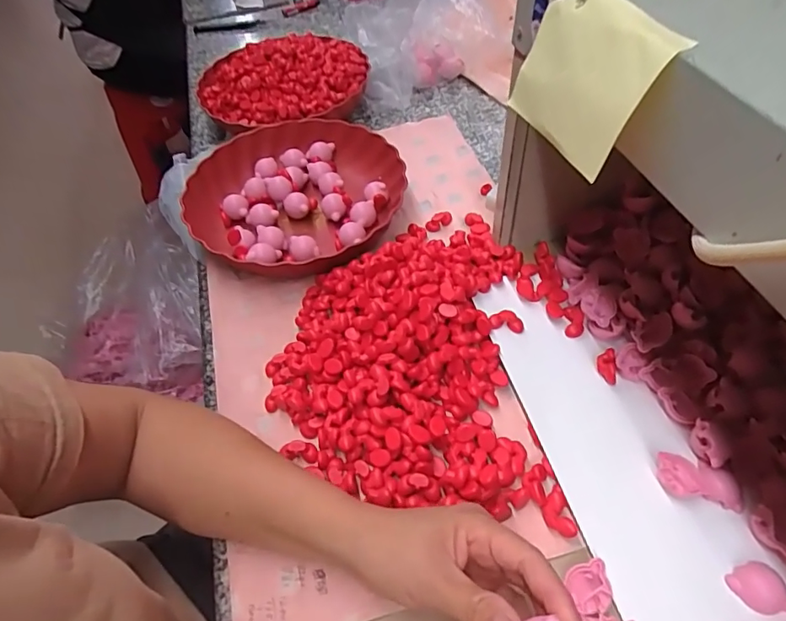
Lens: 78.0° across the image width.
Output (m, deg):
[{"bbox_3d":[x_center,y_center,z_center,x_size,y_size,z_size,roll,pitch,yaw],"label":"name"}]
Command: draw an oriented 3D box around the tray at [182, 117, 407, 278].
[{"bbox_3d":[-0.111,-0.132,0.559,0.237,0.045,0.241,0,53,6],"label":"tray"}]

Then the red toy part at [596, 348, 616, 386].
[{"bbox_3d":[0.177,0.046,0.404,0.014,0.016,0.027,-4,52,2],"label":"red toy part"}]

